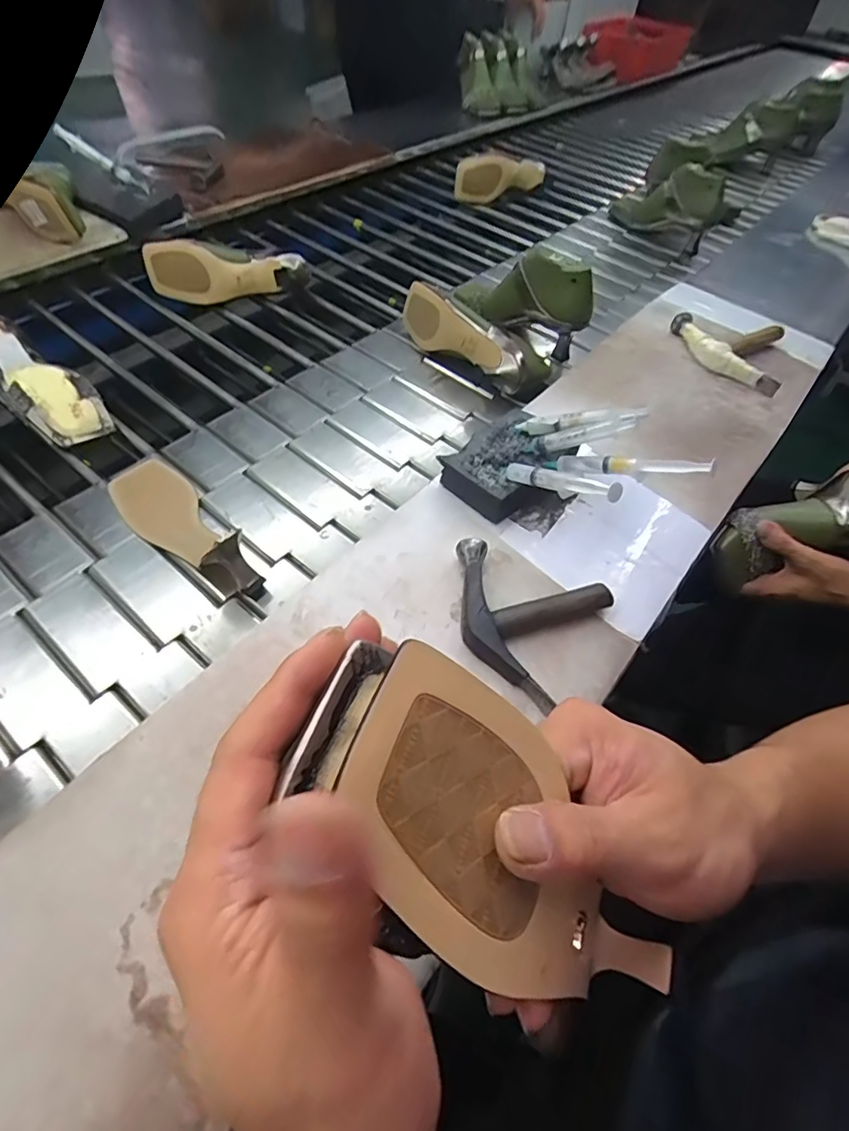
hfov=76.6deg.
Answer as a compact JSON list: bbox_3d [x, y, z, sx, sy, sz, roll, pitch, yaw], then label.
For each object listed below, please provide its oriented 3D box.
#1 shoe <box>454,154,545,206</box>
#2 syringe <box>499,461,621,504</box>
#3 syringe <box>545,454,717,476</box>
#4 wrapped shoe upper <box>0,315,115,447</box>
[{"bbox_3d":[0.159,-0.797,1.112,0.184,0.083,0.057,-4,54,-8],"label":"shoe"},{"bbox_3d":[0.111,-0.075,0.464,0.012,0.017,0.141,-25,28,-22],"label":"syringe"},{"bbox_3d":[0.176,-0.090,0.476,0.146,0.016,0.015,11,46,40],"label":"syringe"},{"bbox_3d":[-0.457,-0.220,0.637,0.082,0.060,0.208,-34,63,-27],"label":"wrapped shoe upper"}]

